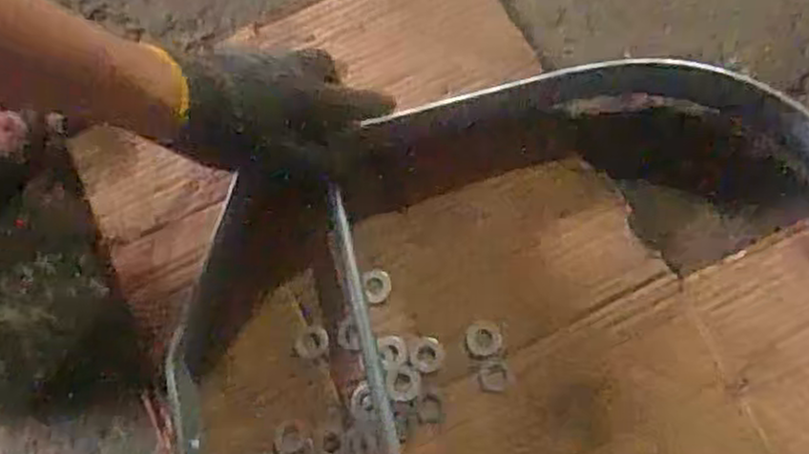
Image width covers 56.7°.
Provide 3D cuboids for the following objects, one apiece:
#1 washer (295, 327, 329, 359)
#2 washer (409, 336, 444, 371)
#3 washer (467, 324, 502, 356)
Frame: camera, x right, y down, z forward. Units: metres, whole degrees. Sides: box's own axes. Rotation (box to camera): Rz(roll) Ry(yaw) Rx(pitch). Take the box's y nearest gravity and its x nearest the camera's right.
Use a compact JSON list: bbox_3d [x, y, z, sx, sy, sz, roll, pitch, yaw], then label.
[{"bbox_3d":[-0.067,0.084,0.543,0.023,0.004,0.022,-1,71,2],"label":"washer"},{"bbox_3d":[0.016,0.091,0.541,0.024,0.004,0.025,2,71,3],"label":"washer"},{"bbox_3d":[0.057,0.081,0.539,0.025,0.004,0.023,2,71,3],"label":"washer"}]

